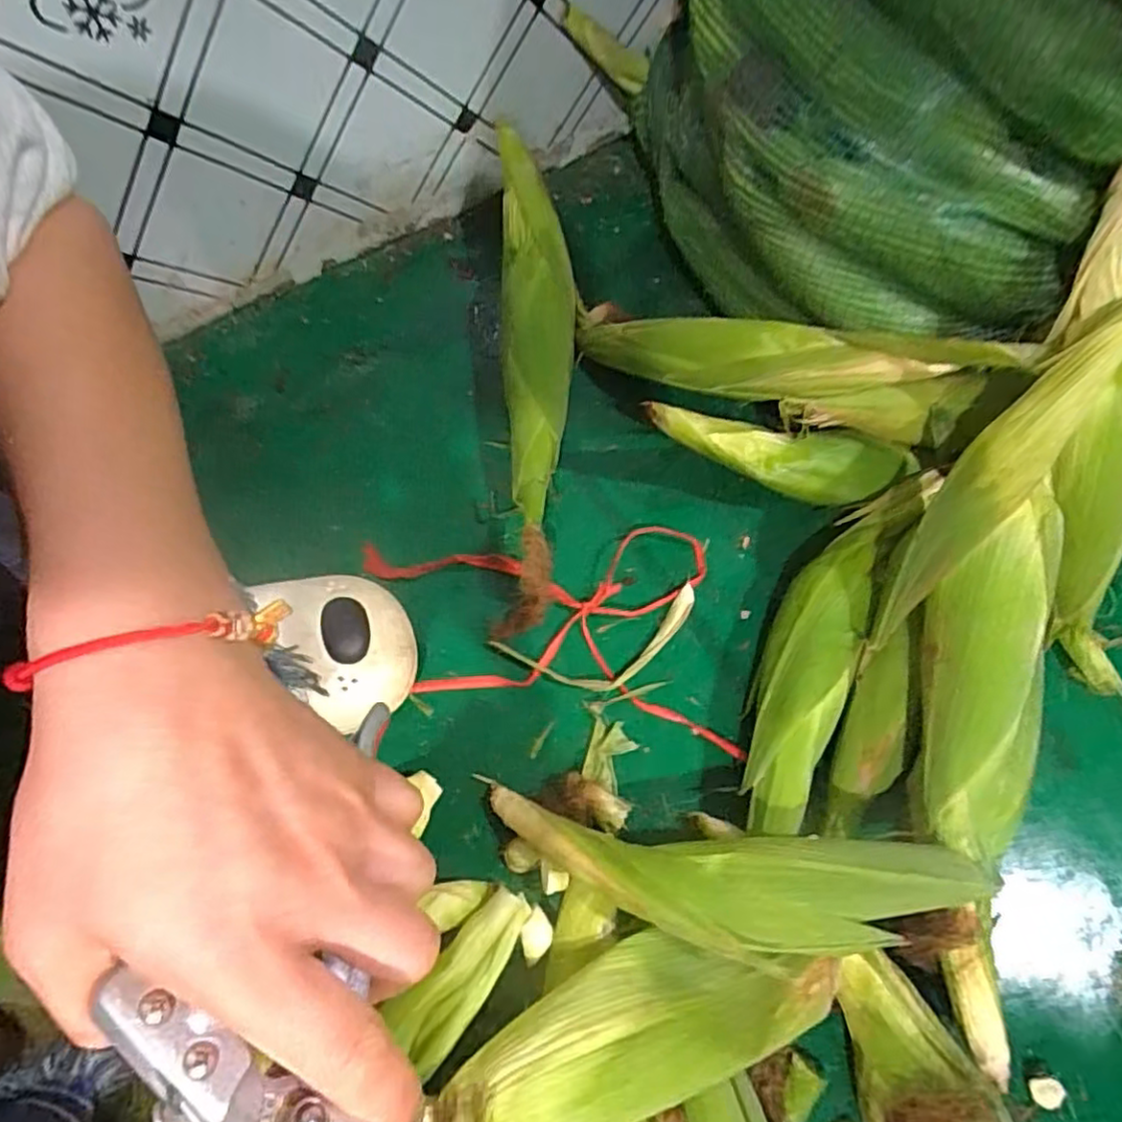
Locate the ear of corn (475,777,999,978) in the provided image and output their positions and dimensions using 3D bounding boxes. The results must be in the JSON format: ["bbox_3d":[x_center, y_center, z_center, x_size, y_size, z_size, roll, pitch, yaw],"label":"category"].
[{"bbox_3d":[0.093,0.190,0.414,0.307,0.050,0.082,3,64,13],"label":"ear of corn"}]

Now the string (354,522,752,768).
[{"bbox_3d":[-0.015,0.063,0.521,0.277,0.017,0.183,-4,67,-3],"label":"string"}]

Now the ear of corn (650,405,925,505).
[{"bbox_3d":[0.173,-0.089,0.528,0.219,0.068,0.044,9,67,3],"label":"ear of corn"}]

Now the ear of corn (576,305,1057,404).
[{"bbox_3d":[0.158,-0.167,0.546,0.363,0.048,0.081,13,63,29],"label":"ear of corn"}]

